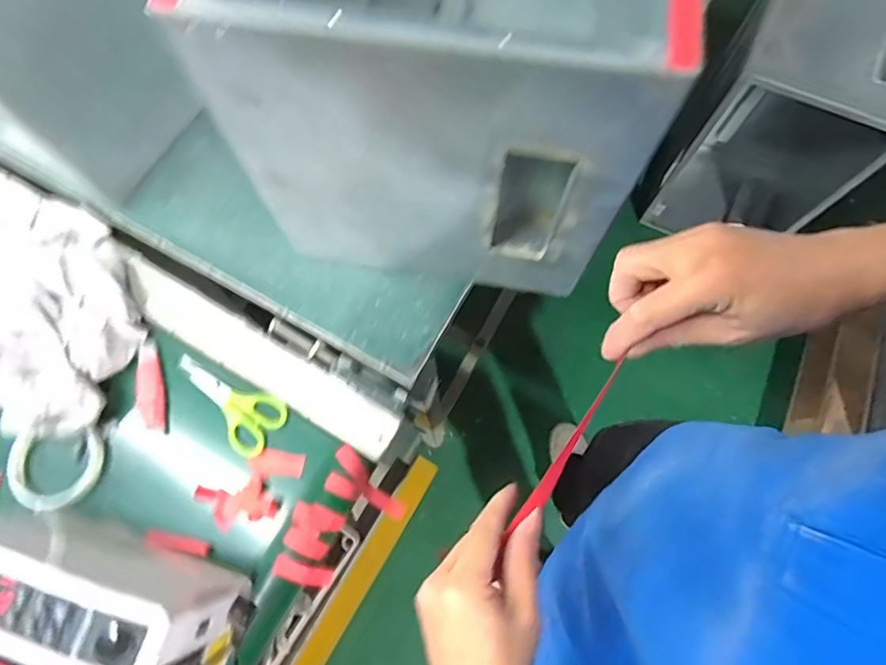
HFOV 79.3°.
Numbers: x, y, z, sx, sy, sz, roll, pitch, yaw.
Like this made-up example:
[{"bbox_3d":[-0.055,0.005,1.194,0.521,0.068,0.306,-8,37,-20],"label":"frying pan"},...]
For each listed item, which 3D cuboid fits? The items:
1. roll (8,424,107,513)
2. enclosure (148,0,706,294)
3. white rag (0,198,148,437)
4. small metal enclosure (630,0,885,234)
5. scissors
[{"bbox_3d":[-0.376,0.131,0.518,0.085,0.015,0.080,1,82,-7],"label":"roll"},{"bbox_3d":[0.038,-0.405,0.523,0.301,0.319,0.631,9,74,4],"label":"enclosure"},{"bbox_3d":[-0.424,-0.020,0.537,0.202,0.079,0.259,-27,75,-7],"label":"white rag"},{"bbox_3d":[0.711,-0.436,1.172,0.327,0.556,0.319,25,75,8],"label":"small metal enclosure"},{"bbox_3d":[-0.222,0.070,0.543,0.130,0.009,0.061,30,76,9],"label":"scissors"}]

